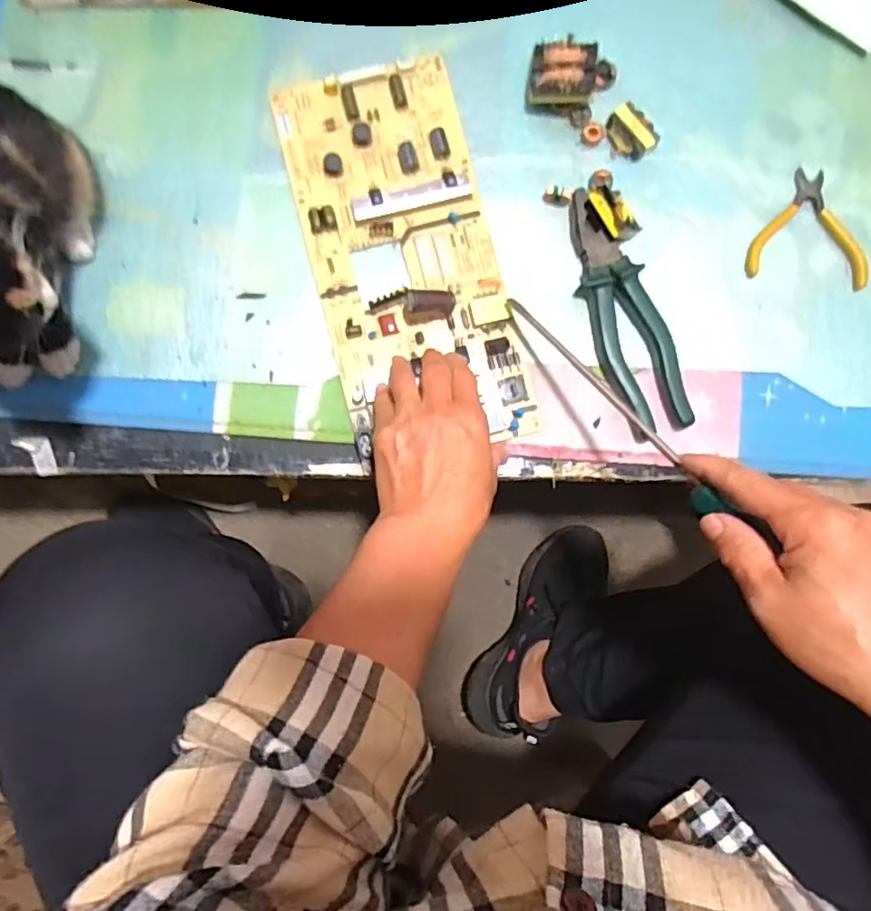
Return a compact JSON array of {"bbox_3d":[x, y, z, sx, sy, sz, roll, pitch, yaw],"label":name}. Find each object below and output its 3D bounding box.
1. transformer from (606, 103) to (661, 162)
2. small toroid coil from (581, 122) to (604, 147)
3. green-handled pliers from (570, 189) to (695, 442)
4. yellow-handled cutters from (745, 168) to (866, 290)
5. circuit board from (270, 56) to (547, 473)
[{"bbox_3d":[0.157,-0.259,0.475,0.043,0.016,0.028,43,86,3],"label":"transformer"},{"bbox_3d":[0.128,-0.260,0.479,0.017,0.010,0.016,0,85,-1],"label":"small toroid coil"},{"bbox_3d":[0.145,-0.110,0.460,0.052,0.020,0.192,-17,85,-2],"label":"green-handled pliers"},{"bbox_3d":[0.301,-0.184,0.473,0.095,0.008,0.092,7,85,0],"label":"yellow-handled cutters"},{"bbox_3d":[-0.025,-0.159,0.459,0.142,0.027,0.311,-14,85,-2],"label":"circuit board"}]

